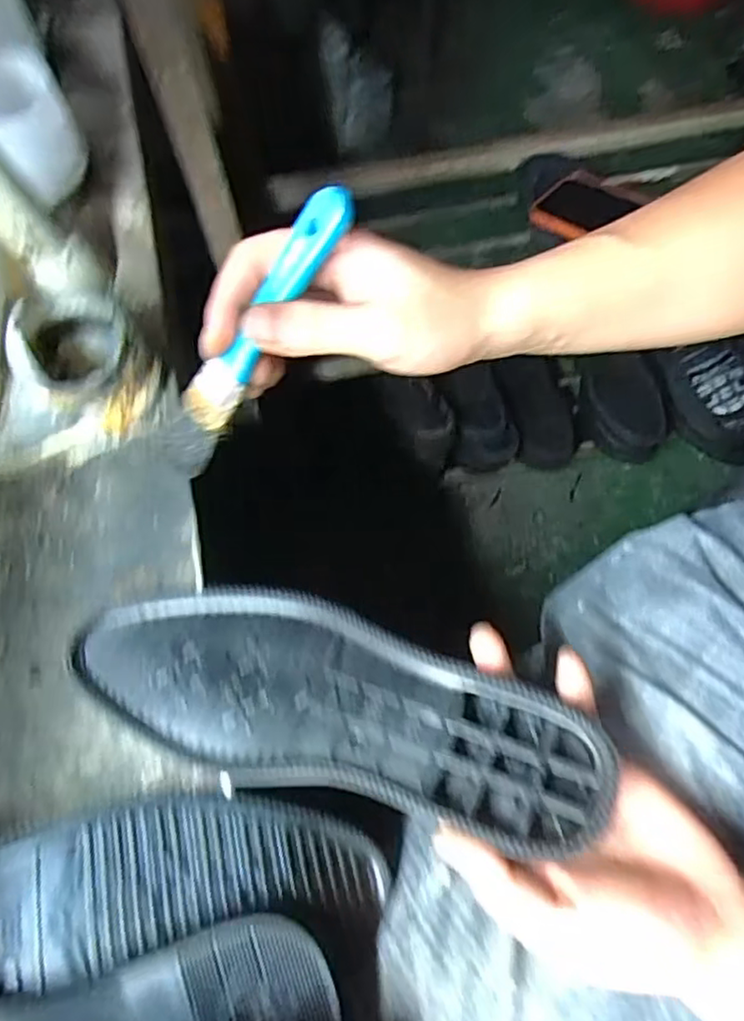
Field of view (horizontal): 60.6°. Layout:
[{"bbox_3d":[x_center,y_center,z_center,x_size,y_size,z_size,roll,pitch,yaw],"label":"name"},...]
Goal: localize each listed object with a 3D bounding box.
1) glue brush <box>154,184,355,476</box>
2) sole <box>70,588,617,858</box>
[{"bbox_3d":[-0.060,-0.083,0.307,0.026,0.012,0.158,47,115,18],"label":"glue brush"},{"bbox_3d":[-0.024,0.094,0.323,0.268,0.021,0.086,11,68,16],"label":"sole"}]

